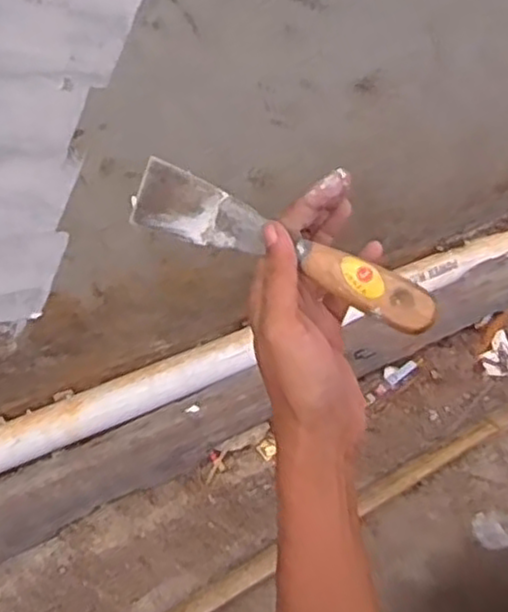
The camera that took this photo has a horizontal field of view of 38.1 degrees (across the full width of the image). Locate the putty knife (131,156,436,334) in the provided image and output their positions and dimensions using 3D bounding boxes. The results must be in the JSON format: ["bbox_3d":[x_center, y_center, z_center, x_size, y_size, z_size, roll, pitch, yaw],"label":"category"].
[{"bbox_3d":[0.016,-0.029,0.395,0.169,0.018,0.034,25,101,6],"label":"putty knife"}]

